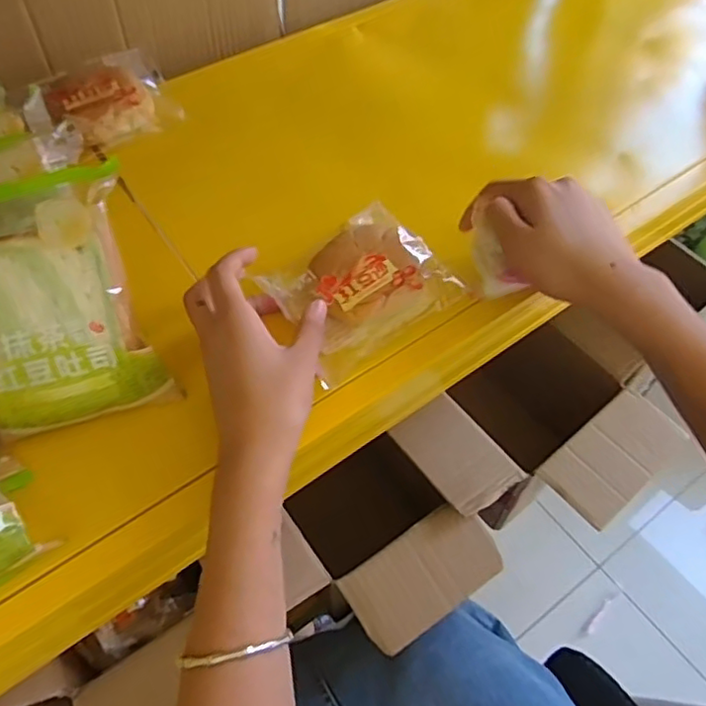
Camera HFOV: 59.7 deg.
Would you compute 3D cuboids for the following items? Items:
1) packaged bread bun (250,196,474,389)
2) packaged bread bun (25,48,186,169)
[{"bbox_3d":[0.005,-0.047,0.422,0.118,0.037,0.098,-29,60,-23],"label":"packaged bread bun"},{"bbox_3d":[-0.223,-0.220,0.537,0.126,0.040,0.093,-31,61,-21],"label":"packaged bread bun"}]

